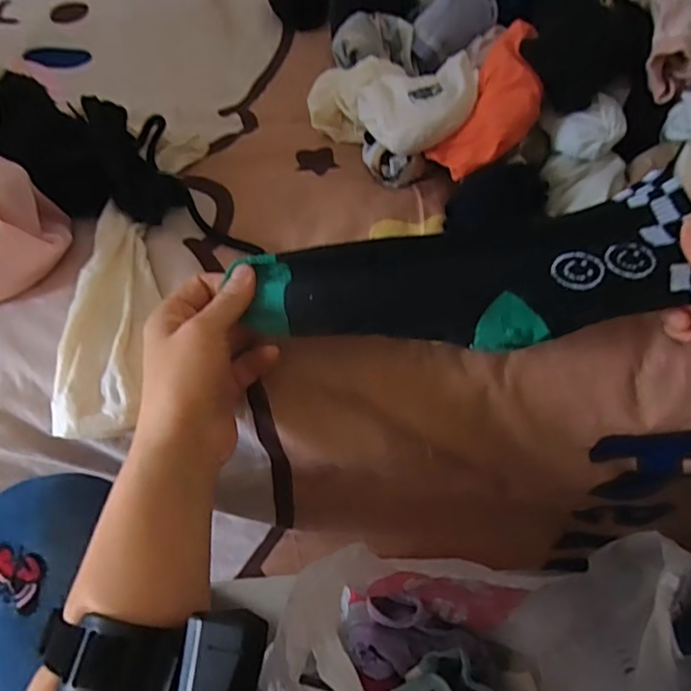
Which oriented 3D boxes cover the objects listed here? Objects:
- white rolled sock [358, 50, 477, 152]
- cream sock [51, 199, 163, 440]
[{"bbox_3d":[0.061,-0.184,0.448,0.088,0.036,0.057,-27,57,-19],"label":"white rolled sock"},{"bbox_3d":[-0.160,-0.022,0.396,0.061,0.024,0.165,0,68,-2],"label":"cream sock"}]

